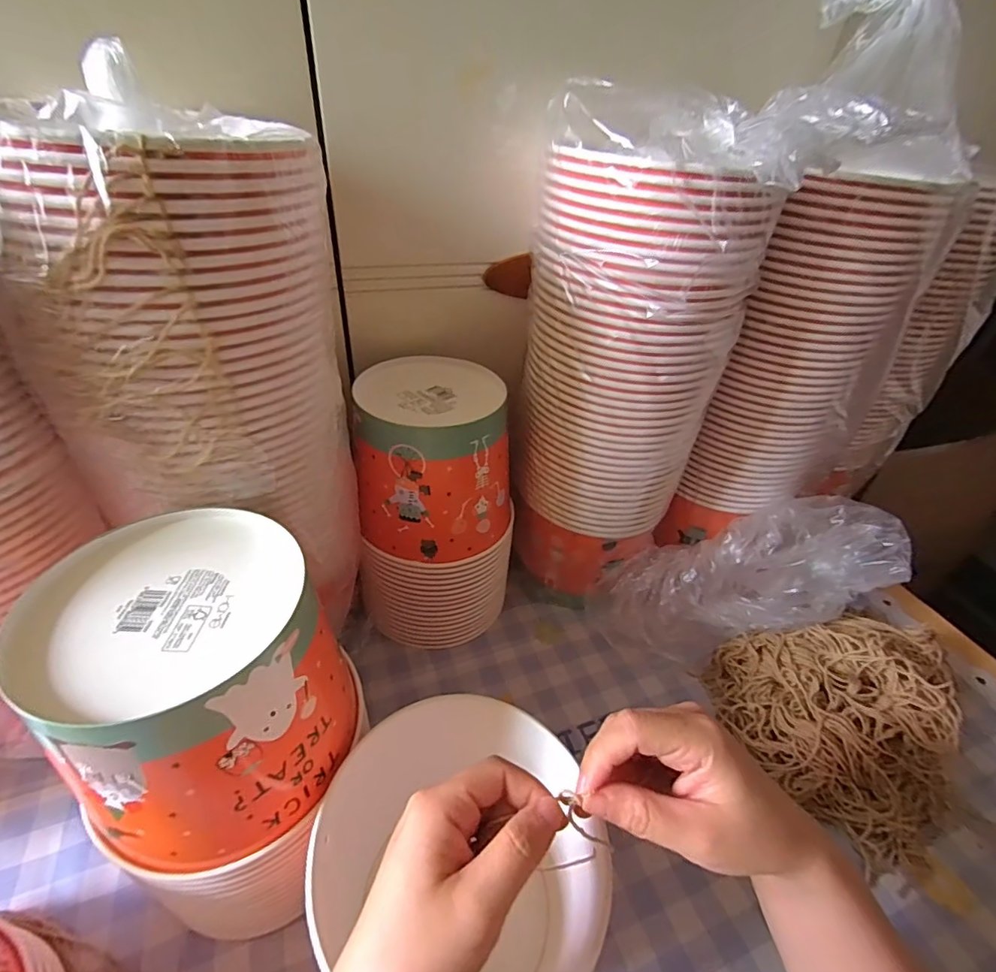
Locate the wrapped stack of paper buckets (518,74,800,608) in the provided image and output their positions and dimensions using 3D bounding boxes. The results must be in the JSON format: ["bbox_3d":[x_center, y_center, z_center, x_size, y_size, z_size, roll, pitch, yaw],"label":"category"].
[{"bbox_3d":[0.102,-0.077,0.441,0.139,0.410,0.135,-15,43,-23],"label":"wrapped stack of paper buckets"}]

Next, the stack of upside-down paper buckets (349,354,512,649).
[{"bbox_3d":[-0.055,0.021,0.495,0.139,0.245,0.149,6,39,1],"label":"stack of upside-down paper buckets"}]

